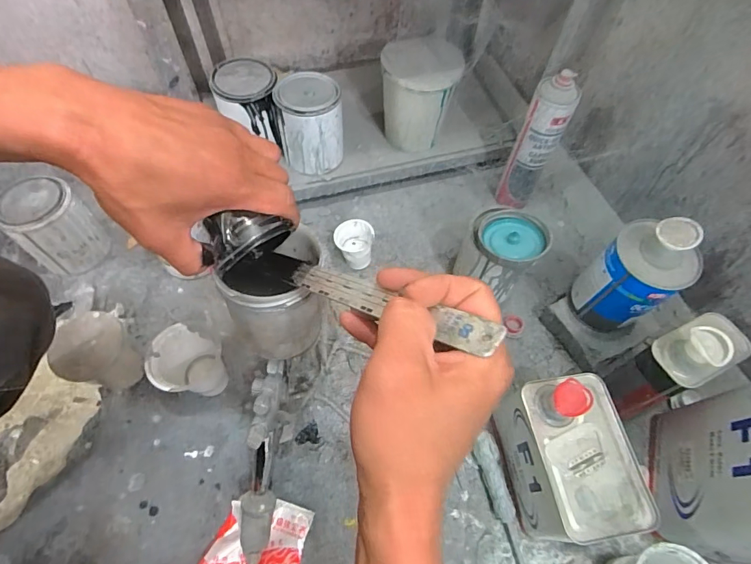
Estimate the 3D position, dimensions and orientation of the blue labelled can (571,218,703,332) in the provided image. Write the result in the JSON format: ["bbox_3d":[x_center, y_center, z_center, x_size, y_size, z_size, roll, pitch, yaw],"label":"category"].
[{"bbox_3d":[0.340,-0.007,0.555,0.086,0.190,0.098,-35,67,-20],"label":"blue labelled can"}]

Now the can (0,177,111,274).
[{"bbox_3d":[-0.514,-0.088,0.680,0.097,0.129,0.106,0,61,-1],"label":"can"}]

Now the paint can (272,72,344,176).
[{"bbox_3d":[-0.109,-0.269,0.716,0.101,0.127,0.104,1,60,-2],"label":"paint can"}]

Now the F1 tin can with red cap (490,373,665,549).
[{"bbox_3d":[0.234,0.211,0.504,0.116,0.166,0.162,-7,61,-5],"label":"F1 tin can with red cap"}]

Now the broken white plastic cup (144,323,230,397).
[{"bbox_3d":[-0.252,0.119,0.578,0.075,0.110,0.082,0,61,-1],"label":"broken white plastic cup"}]

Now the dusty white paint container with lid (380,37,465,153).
[{"bbox_3d":[0.076,-0.322,0.747,0.129,0.161,0.116,9,60,3],"label":"dusty white paint container with lid"}]

